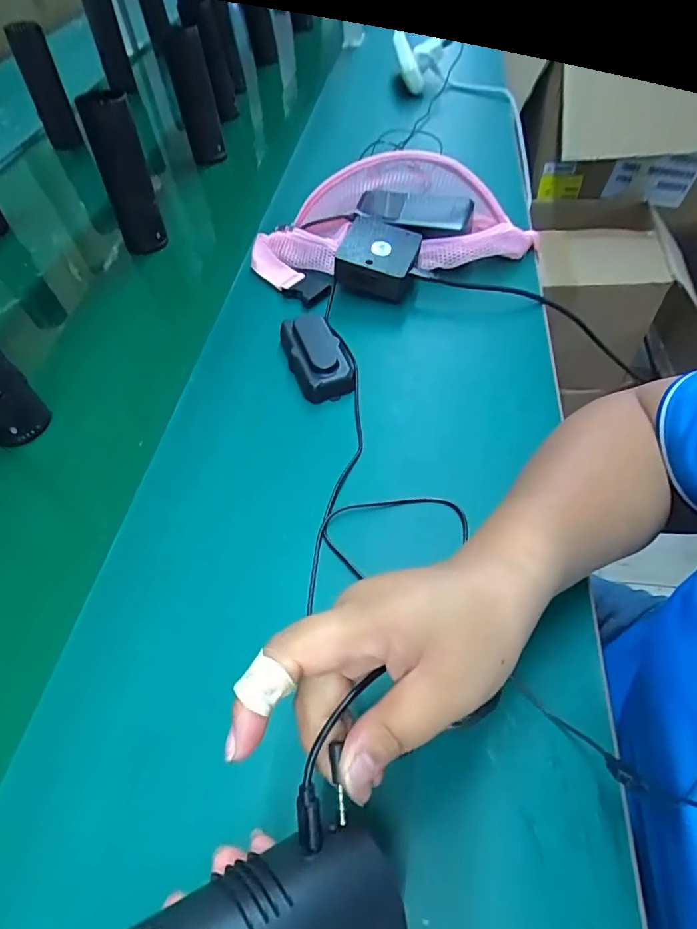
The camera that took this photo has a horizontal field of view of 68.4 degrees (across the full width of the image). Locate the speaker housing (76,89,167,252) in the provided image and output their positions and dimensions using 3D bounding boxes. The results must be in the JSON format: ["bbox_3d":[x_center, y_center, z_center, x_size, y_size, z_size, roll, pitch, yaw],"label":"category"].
[{"bbox_3d":[-0.271,-0.349,0.623,0.059,0.165,0.047,-22,53,-12],"label":"speaker housing"}]

